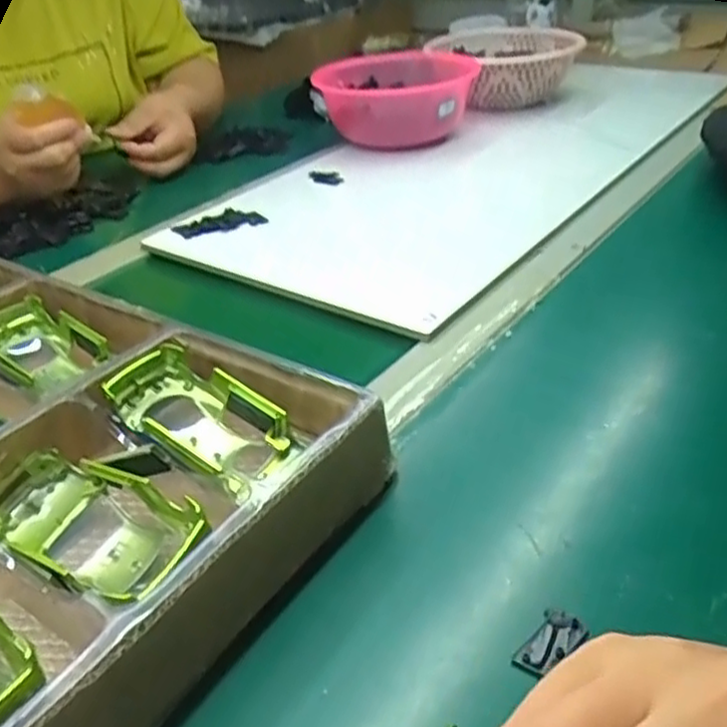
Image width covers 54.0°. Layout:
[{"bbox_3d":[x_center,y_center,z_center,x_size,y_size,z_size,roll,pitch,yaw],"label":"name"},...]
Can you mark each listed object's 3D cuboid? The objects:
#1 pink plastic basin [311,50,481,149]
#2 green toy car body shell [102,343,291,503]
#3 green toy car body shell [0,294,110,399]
[{"bbox_3d":[0.039,-0.304,0.852,0.191,0.085,0.197,-2,34,4],"label":"pink plastic basin"},{"bbox_3d":[-0.095,0.032,0.399,0.106,0.047,0.059,31,44,12],"label":"green toy car body shell"},{"bbox_3d":[-0.220,-0.006,0.478,0.101,0.036,0.060,24,43,35],"label":"green toy car body shell"}]

